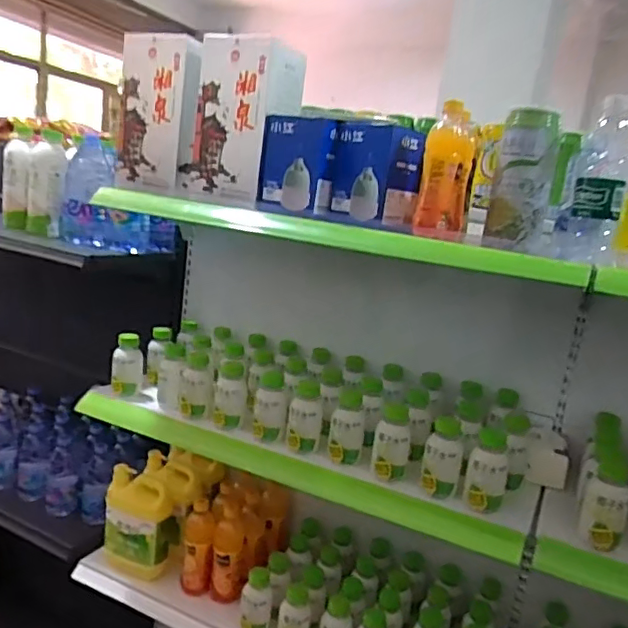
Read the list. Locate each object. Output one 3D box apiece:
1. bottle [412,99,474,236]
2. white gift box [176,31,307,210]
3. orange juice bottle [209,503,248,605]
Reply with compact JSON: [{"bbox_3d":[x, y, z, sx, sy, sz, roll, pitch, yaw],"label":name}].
[{"bbox_3d":[0.205,-0.223,0.910,0.071,0.183,0.071,10,12,11],"label":"bottle"},{"bbox_3d":[-0.133,-0.344,1.074,0.191,0.273,0.124,14,13,26],"label":"white gift box"},{"bbox_3d":[-0.177,0.499,1.242,0.072,0.192,0.074,7,12,-3],"label":"orange juice bottle"}]

